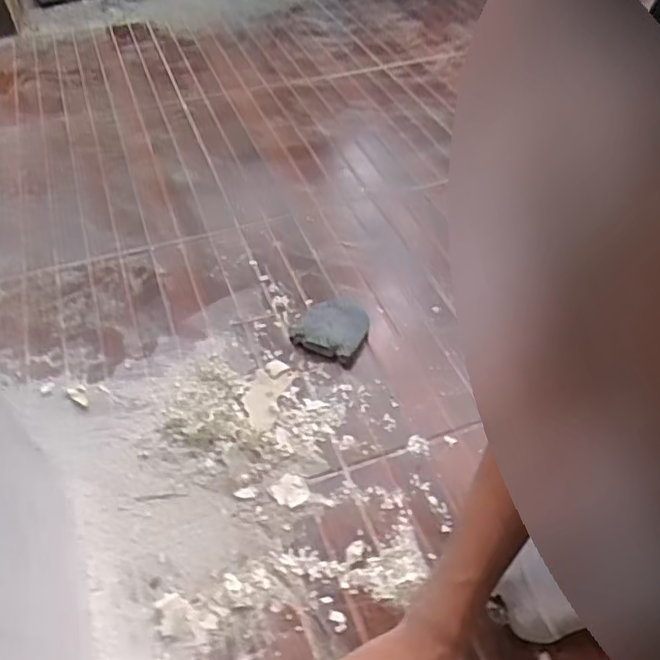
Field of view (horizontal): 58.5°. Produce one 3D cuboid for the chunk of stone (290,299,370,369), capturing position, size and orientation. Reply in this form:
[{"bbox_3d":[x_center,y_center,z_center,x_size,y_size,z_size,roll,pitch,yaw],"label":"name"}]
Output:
[{"bbox_3d":[0.004,-0.004,0.667,0.081,0.018,0.081,23,52,19],"label":"chunk of stone"}]

